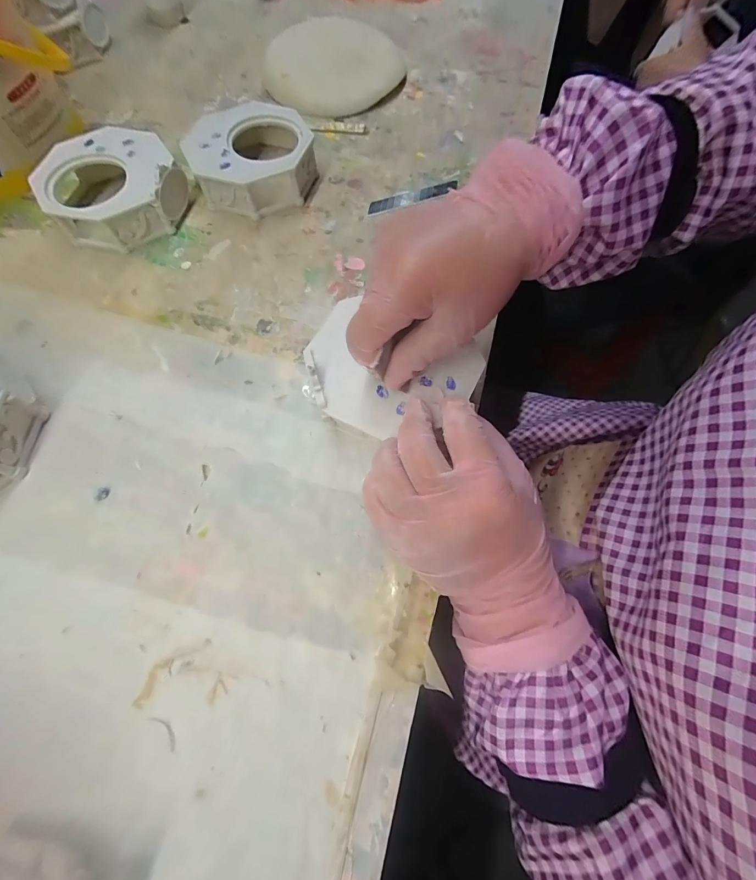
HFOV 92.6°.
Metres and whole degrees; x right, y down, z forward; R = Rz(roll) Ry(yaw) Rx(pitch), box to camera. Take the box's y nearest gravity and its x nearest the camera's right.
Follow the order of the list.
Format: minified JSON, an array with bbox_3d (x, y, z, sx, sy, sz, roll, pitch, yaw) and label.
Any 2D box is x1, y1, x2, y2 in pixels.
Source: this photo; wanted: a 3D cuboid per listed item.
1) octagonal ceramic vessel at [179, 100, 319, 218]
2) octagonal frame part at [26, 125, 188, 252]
[{"bbox_3d":[-0.124,-0.279,0.355,0.114,0.041,0.115,-25,70,-9],"label":"octagonal ceramic vessel"},{"bbox_3d":[-0.243,-0.235,0.337,0.118,0.042,0.115,-34,72,-13],"label":"octagonal frame part"}]

